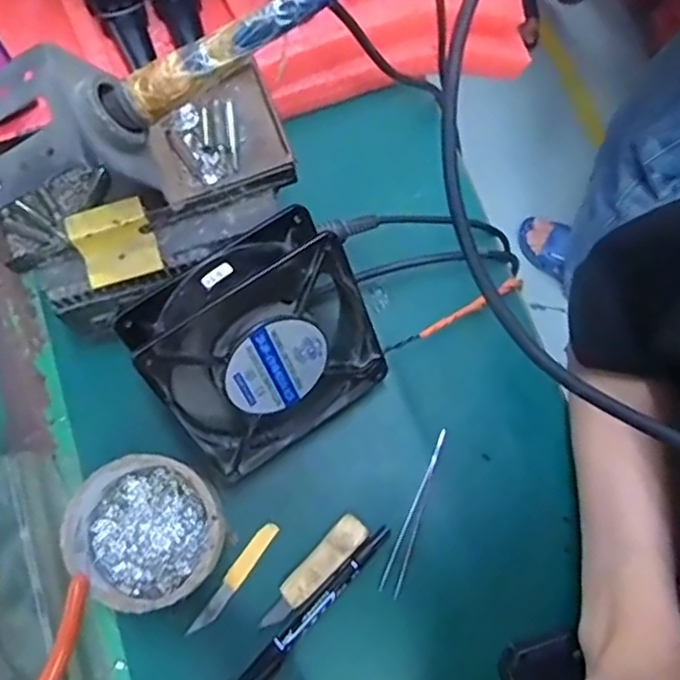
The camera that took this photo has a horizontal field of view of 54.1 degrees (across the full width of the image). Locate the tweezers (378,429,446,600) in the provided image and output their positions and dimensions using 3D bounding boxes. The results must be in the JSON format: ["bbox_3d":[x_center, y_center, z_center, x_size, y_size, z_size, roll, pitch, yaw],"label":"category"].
[{"bbox_3d":[0.046,0.105,0.413,0.012,0.004,0.104,19,75,3],"label":"tweezers"}]

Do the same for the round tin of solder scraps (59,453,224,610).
[{"bbox_3d":[-0.108,0.106,0.380,0.083,0.056,0.080,1,75,-2],"label":"round tin of solder scraps"}]

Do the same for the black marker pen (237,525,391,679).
[{"bbox_3d":[-0.019,0.161,0.390,0.013,0.008,0.133,42,78,9],"label":"black marker pen"}]

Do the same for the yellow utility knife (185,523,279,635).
[{"bbox_3d":[-0.063,0.143,0.400,0.011,0.004,0.076,35,77,7],"label":"yellow utility knife"}]

